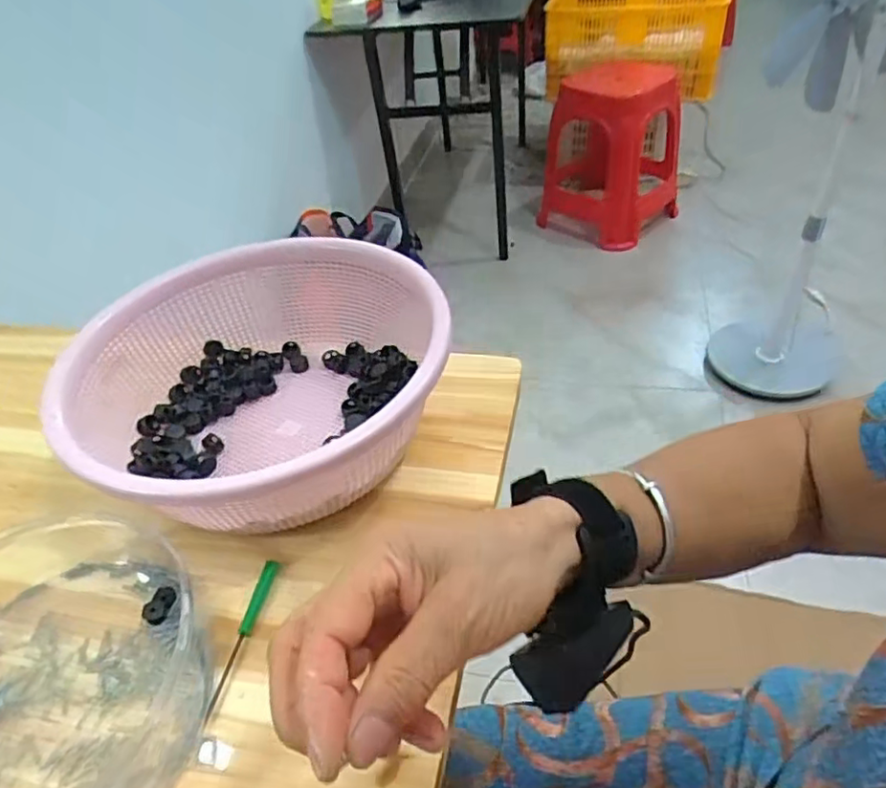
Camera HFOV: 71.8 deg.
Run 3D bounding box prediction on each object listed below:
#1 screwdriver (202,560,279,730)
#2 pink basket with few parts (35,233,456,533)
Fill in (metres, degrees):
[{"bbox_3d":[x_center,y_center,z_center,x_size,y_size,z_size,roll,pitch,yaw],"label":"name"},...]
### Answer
[{"bbox_3d":[-0.125,0.150,0.379,0.009,0.009,0.101,6,45,13],"label":"screwdriver"},{"bbox_3d":[-0.125,0.000,0.465,0.256,0.110,0.263,-3,43,3],"label":"pink basket with few parts"}]

